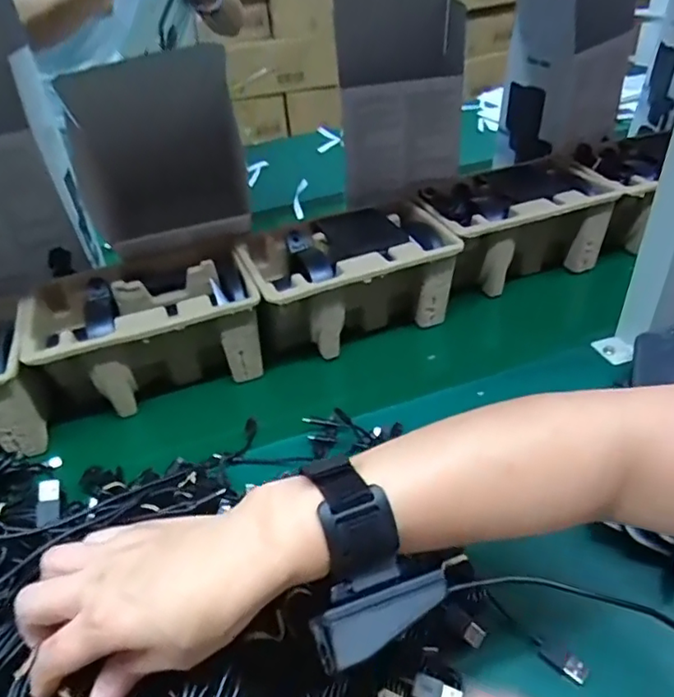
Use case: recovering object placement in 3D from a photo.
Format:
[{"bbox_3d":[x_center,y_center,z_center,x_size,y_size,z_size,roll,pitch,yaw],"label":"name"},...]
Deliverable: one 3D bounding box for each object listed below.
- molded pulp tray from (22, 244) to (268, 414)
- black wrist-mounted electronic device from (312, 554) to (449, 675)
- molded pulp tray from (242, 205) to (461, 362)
[{"bbox_3d":[-0.196,-0.014,0.610,0.217,0.110,0.127,-17,41,-11],"label":"molded pulp tray"},{"bbox_3d":[0.022,0.127,0.282,0.073,0.023,0.027,-22,42,-18],"label":"black wrist-mounted electronic device"},{"bbox_3d":[0.012,-0.078,0.657,0.225,0.106,0.142,-19,41,-14],"label":"molded pulp tray"}]

